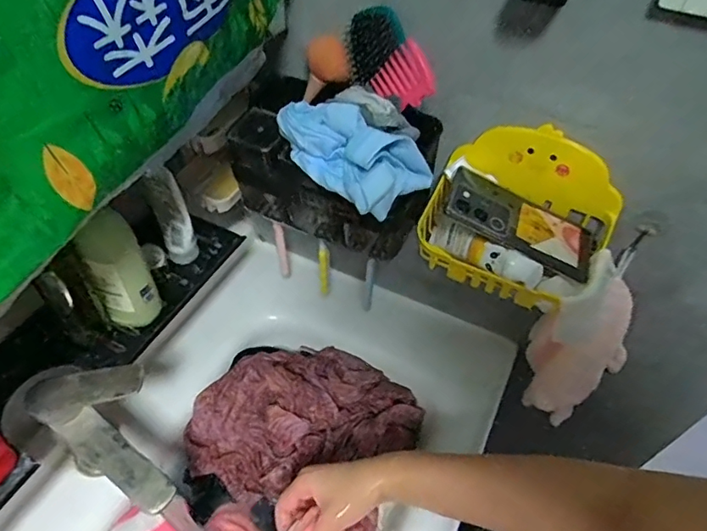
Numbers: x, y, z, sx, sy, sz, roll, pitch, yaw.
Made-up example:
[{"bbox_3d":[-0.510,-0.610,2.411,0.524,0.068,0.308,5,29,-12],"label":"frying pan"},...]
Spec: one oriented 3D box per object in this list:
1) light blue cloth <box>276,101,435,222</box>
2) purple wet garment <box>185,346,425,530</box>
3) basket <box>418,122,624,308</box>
[{"bbox_3d":[-0.003,-0.121,0.503,0.078,0.064,0.151,-35,58,-29],"label":"light blue cloth"},{"bbox_3d":[-0.065,0.203,0.698,0.290,0.093,0.233,17,50,13],"label":"purple wet garment"},{"bbox_3d":[0.175,-0.047,0.550,0.192,0.135,0.125,23,51,17],"label":"basket"}]

